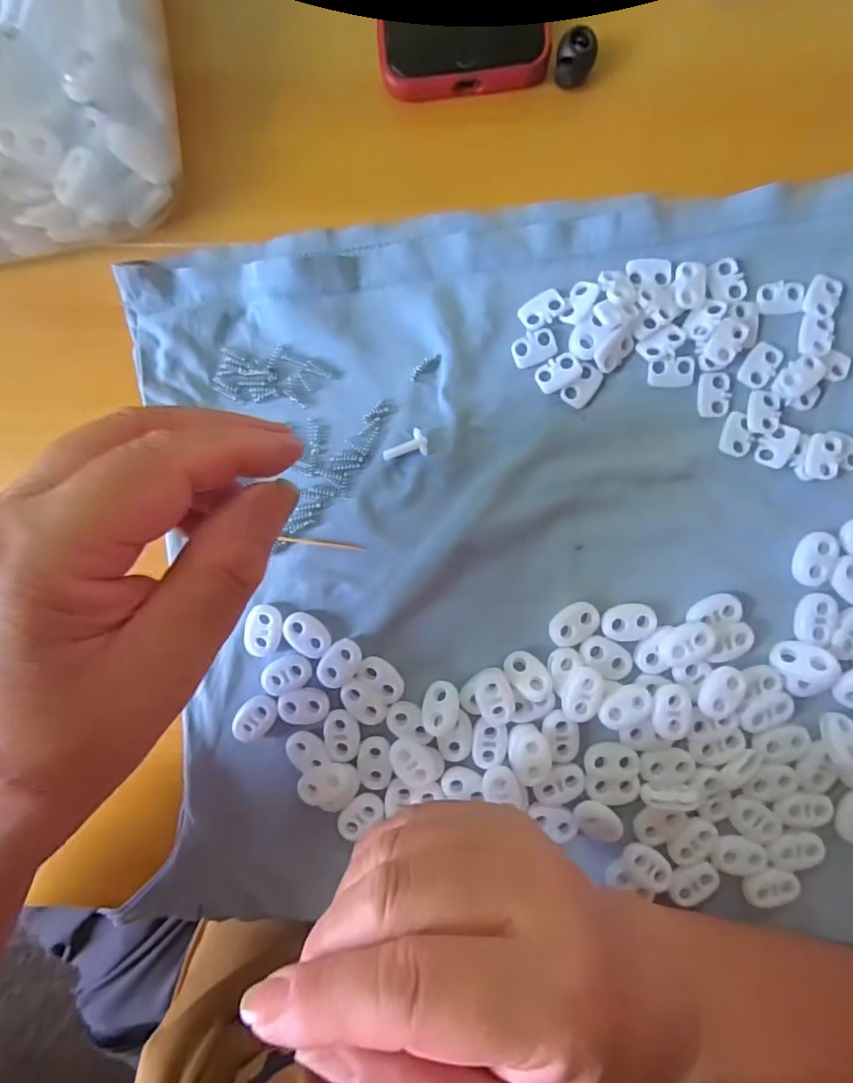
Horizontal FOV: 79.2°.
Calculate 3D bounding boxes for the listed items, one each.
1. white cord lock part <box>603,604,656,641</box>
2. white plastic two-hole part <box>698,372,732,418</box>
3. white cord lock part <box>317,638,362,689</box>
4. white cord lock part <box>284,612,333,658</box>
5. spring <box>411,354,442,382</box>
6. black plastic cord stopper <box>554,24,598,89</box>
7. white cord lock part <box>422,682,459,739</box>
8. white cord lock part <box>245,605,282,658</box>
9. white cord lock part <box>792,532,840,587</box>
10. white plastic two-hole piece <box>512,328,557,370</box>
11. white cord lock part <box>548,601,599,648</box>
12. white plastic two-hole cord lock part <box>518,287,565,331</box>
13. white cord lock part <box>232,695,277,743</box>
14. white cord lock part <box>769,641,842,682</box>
[{"bbox_3d":[0.085,0.034,0.216,0.022,0.004,0.015,-1,92,3],"label":"white cord lock part"},{"bbox_3d":[0.119,-0.061,0.212,0.013,0.004,0.018,1,92,3],"label":"white plastic two-hole part"},{"bbox_3d":[-0.037,0.052,0.219,0.015,0.004,0.022,33,93,1],"label":"white cord lock part"},{"bbox_3d":[-0.051,0.040,0.220,0.022,0.004,0.015,40,93,1],"label":"white cord lock part"},{"bbox_3d":[0.000,-0.074,0.218,0.015,0.004,0.005,-31,90,3],"label":"spring"},{"bbox_3d":[0.060,-0.194,0.207,0.015,0.011,0.017,12,92,2],"label":"black plastic cord stopper"},{"bbox_3d":[0.006,0.070,0.217,0.015,0.008,0.020,10,92,2],"label":"white cord lock part"},{"bbox_3d":[-0.070,0.039,0.222,0.015,0.004,0.022,7,92,3],"label":"white cord lock part"},{"bbox_3d":[0.159,0.007,0.212,0.014,0.006,0.022,18,92,2],"label":"white cord lock part"},{"bbox_3d":[0.045,-0.081,0.215,0.018,0.004,0.013,-23,90,3],"label":"white plastic two-hole piece"},{"bbox_3d":[0.062,0.034,0.215,0.022,0.004,0.015,-40,90,3],"label":"white cord lock part"},{"bbox_3d":[0.048,-0.096,0.214,0.018,0.004,0.012,-30,90,3],"label":"white plastic two-hole cord lock part"},{"bbox_3d":[-0.075,0.077,0.225,0.015,0.005,0.023,41,93,1],"label":"white cord lock part"},{"bbox_3d":[0.153,0.048,0.209,0.022,0.006,0.014,14,83,36],"label":"white cord lock part"}]

